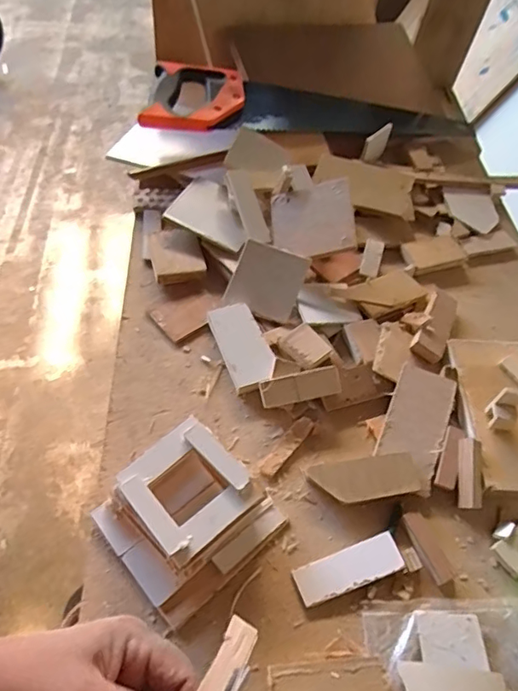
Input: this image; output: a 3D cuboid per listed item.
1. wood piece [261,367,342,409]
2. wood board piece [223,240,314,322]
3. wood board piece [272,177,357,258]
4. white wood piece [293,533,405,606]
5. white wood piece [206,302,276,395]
[{"bbox_3d":[0.042,0.041,0.525,0.081,0.007,0.028,-12,77,-10],"label":"wood piece"},{"bbox_3d":[0.009,-0.074,0.608,0.080,0.006,0.083,21,84,3],"label":"wood board piece"},{"bbox_3d":[0.063,-0.151,0.631,0.099,0.011,0.096,-9,71,19],"label":"wood board piece"},{"bbox_3d":[0.077,0.190,0.446,0.092,0.010,0.033,-15,55,-16],"label":"white wood piece"},{"bbox_3d":[-0.017,-0.003,0.563,0.049,0.013,0.108,-14,55,-16],"label":"white wood piece"}]

